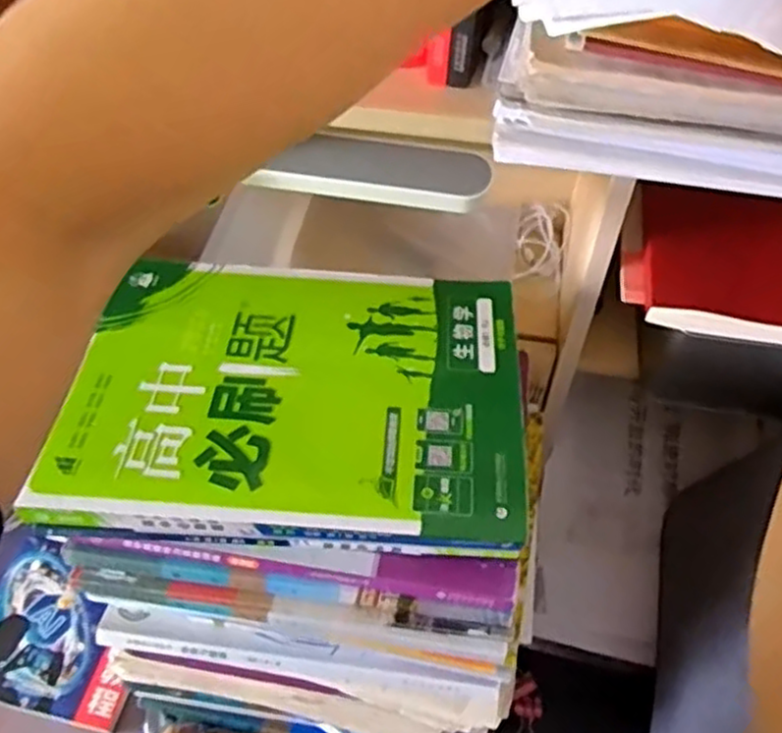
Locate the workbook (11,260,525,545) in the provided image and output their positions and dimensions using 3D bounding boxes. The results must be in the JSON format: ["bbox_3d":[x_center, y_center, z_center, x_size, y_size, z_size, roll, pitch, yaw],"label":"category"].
[{"bbox_3d":[-0.058,0.009,0.470,0.277,0.022,0.203,3,55,2],"label":"workbook"}]

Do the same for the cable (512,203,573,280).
[{"bbox_3d":[0.140,-0.115,0.668,0.049,0.036,0.090,18,56,11],"label":"cable"}]

